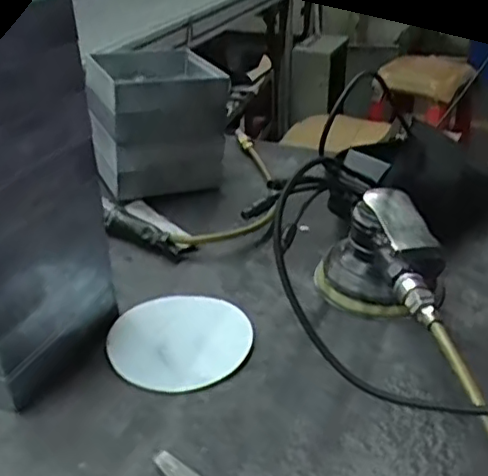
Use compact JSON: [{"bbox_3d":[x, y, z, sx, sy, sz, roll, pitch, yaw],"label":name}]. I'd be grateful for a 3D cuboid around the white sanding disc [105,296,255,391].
[{"bbox_3d":[-0.054,0.083,0.515,0.116,0.006,0.116,0,31,0],"label":"white sanding disc"}]

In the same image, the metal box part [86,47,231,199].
[{"bbox_3d":[-0.110,-0.141,0.753,0.144,0.144,0.157,-10,32,-16],"label":"metal box part"}]

